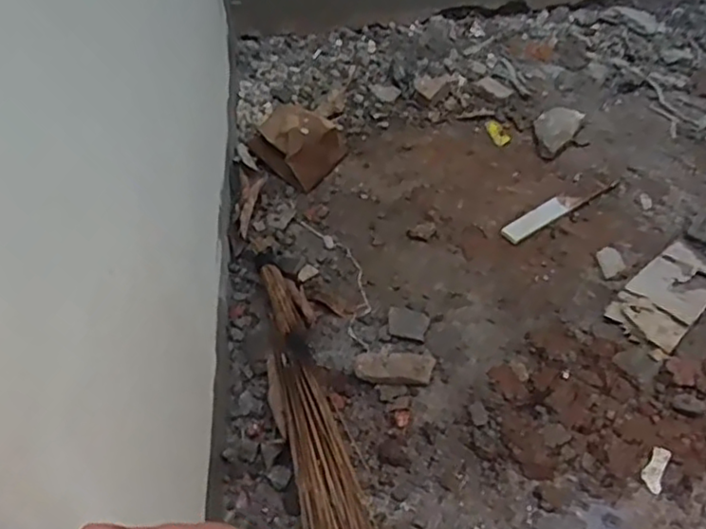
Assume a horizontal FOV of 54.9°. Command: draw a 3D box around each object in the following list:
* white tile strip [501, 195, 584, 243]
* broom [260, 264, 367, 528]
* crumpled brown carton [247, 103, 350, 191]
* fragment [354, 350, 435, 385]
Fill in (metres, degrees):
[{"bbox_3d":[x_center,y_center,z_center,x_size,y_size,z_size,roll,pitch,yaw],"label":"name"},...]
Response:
[{"bbox_3d":[0.319,-0.085,1.147,0.179,0.013,0.036,-27,73,-31],"label":"white tile strip"},{"bbox_3d":[-0.063,0.172,0.916,0.077,0.058,0.447,-11,52,-8],"label":"broom"},{"bbox_3d":[-0.096,-0.233,1.249,0.158,0.059,0.153,32,58,24],"label":"crumpled brown carton"},{"bbox_3d":[0.058,0.143,0.947,0.110,0.028,0.049,1,51,1],"label":"fragment"}]

